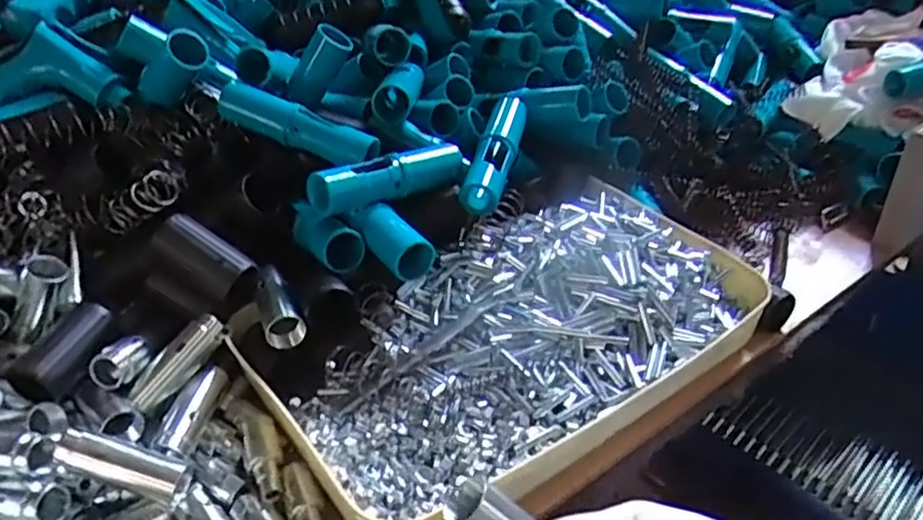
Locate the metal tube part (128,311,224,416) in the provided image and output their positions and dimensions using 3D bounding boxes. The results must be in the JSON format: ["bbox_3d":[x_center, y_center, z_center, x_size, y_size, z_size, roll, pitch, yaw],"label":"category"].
[{"bbox_3d":[-0.182,0.064,0.433,0.071,0.023,0.021,-48,44,-3],"label":"metal tube part"}]

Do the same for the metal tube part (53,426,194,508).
[{"bbox_3d":[-0.190,0.116,0.376,0.072,0.018,0.022,22,35,-4],"label":"metal tube part"}]

